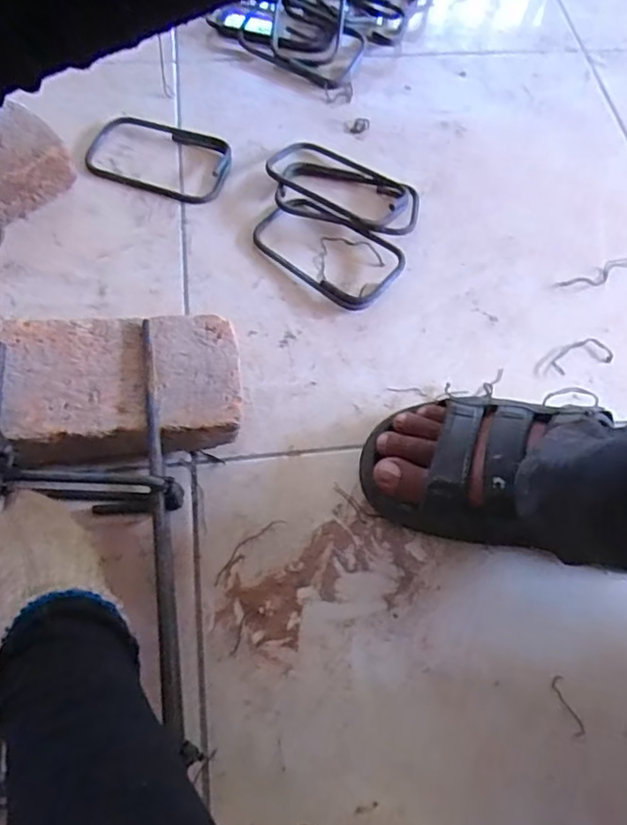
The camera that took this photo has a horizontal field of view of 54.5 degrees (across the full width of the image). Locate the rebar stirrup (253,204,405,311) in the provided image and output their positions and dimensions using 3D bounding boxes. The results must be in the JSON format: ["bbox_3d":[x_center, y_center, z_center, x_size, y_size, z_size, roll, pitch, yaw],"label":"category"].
[{"bbox_3d":[0.012,-0.154,0.575,0.141,0.016,0.083,36,68,13],"label":"rebar stirrup"}]

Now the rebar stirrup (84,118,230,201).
[{"bbox_3d":[-0.158,-0.263,0.620,0.145,0.009,0.095,15,65,4],"label":"rebar stirrup"}]

